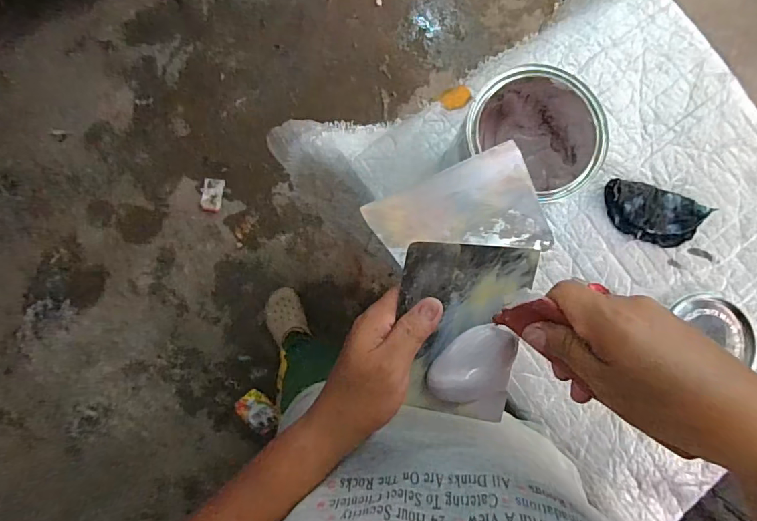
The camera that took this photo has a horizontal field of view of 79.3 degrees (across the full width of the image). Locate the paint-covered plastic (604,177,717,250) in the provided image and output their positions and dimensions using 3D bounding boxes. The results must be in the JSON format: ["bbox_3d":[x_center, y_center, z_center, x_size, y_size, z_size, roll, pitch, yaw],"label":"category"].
[{"bbox_3d":[0.432,-0.070,0.717,0.156,0.026,0.081,13,84,-1],"label":"paint-covered plastic"}]

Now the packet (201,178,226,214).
[{"bbox_3d":[-0.530,-0.207,1.451,0.065,0.014,0.107,12,84,-1],"label":"packet"}]

